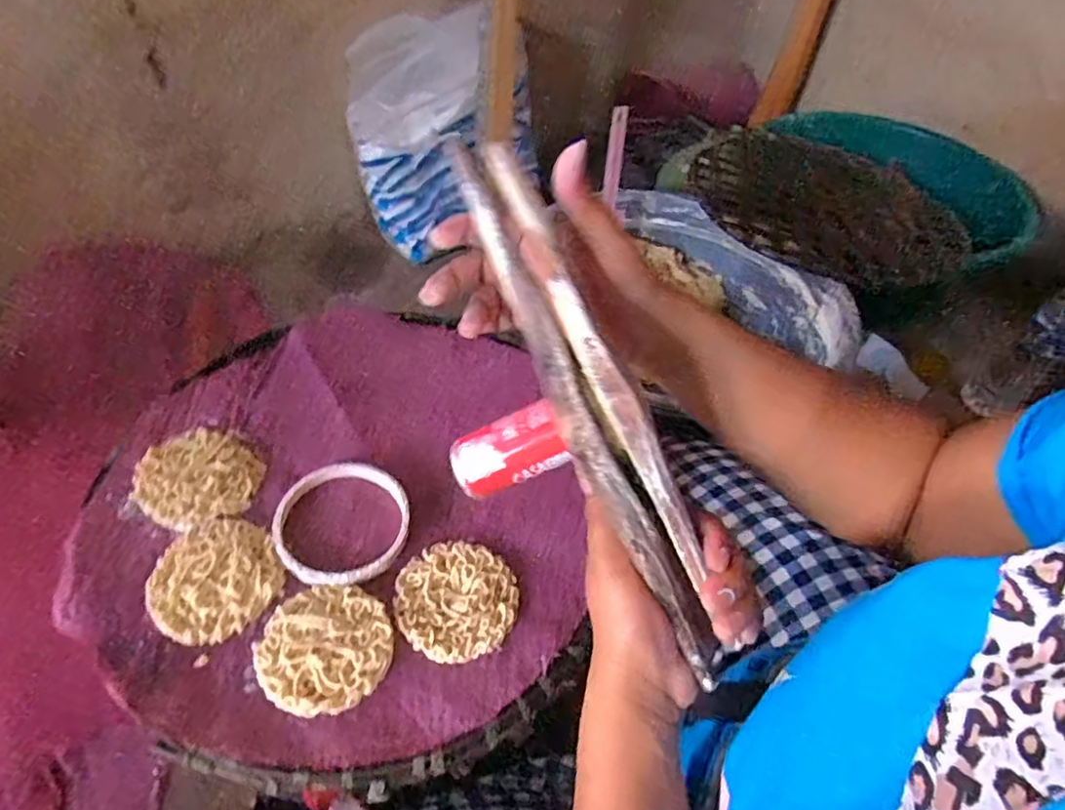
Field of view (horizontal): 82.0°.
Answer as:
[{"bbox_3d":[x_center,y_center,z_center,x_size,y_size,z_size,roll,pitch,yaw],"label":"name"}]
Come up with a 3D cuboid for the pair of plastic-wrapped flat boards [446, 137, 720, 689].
[{"bbox_3d":[0.029,-0.002,0.287,0.041,0.039,0.259,-25,90,-25],"label":"pair of plastic-wrapped flat boards"}]

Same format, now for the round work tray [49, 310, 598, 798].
[{"bbox_3d":[-0.129,0.064,0.427,0.310,0.030,0.342,-2,48,-8],"label":"round work tray"}]

